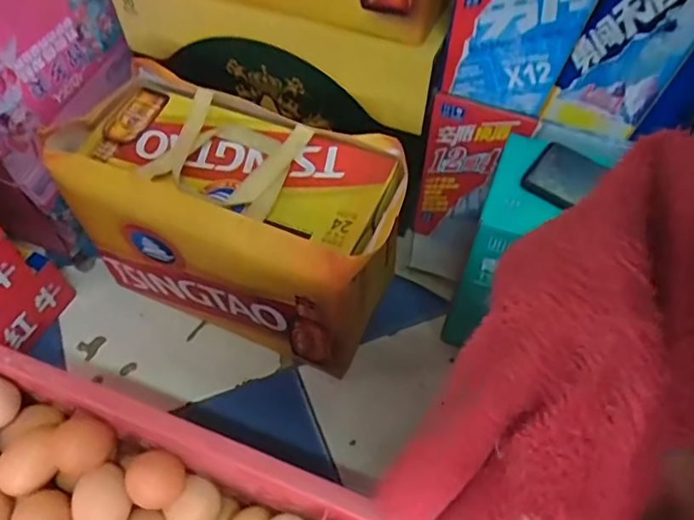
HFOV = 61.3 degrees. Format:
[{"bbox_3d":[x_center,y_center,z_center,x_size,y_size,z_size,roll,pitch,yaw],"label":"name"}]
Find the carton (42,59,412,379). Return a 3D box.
[{"bbox_3d":[-0.142,-0.054,0.750,0.401,0.230,0.191,21,59,12],"label":"carton"}]

